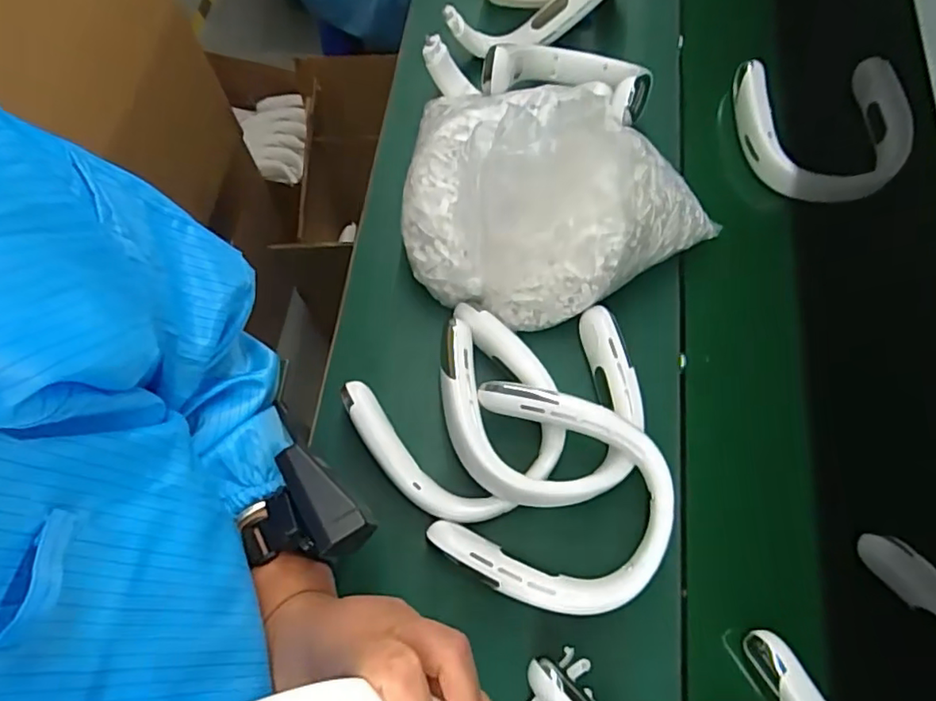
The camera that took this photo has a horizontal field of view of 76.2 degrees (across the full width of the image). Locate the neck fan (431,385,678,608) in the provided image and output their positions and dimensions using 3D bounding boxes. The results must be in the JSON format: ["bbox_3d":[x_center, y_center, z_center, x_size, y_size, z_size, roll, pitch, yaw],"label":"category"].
[{"bbox_3d":[0.079,0.140,0.546,0.195,0.066,0.178,22,70,9],"label":"neck fan"}]

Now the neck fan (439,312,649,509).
[{"bbox_3d":[0.071,0.050,0.592,0.193,0.050,0.206,-5,68,-1],"label":"neck fan"}]

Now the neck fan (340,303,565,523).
[{"bbox_3d":[0.001,0.065,0.619,0.183,0.039,0.202,-35,72,-12],"label":"neck fan"}]

